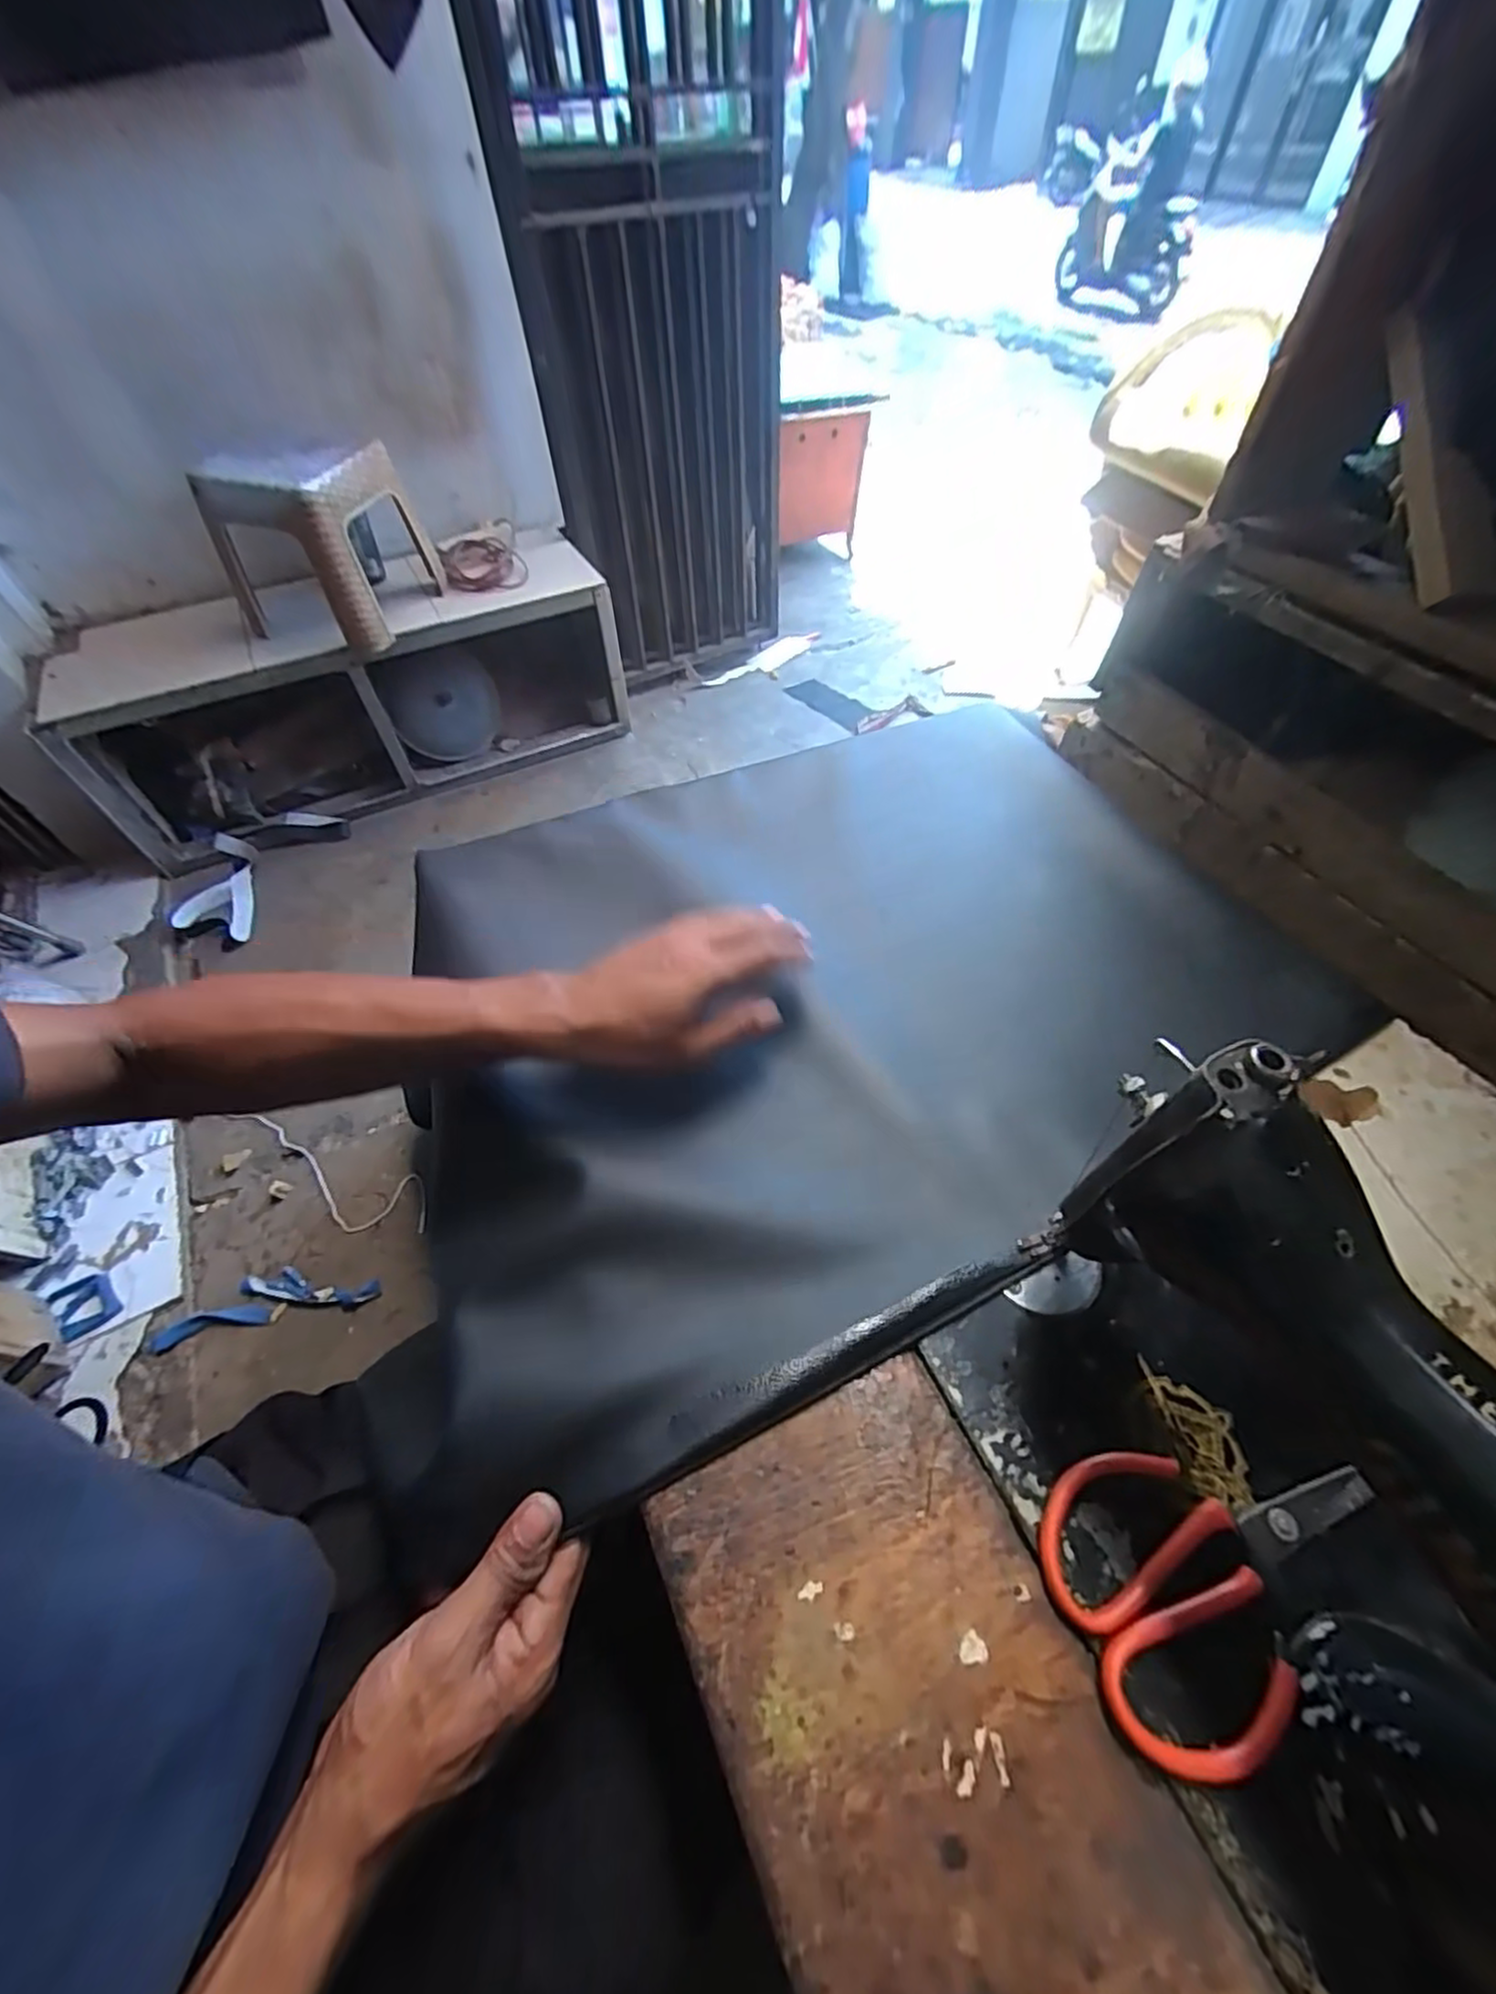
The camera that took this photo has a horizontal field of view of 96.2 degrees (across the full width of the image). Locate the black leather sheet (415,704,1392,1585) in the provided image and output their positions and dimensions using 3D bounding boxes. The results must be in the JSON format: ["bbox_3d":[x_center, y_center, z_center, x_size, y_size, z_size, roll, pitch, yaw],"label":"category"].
[{"bbox_3d":[0.070,-0.030,0.507,0.656,0.044,0.453,-22,55,-17],"label":"black leather sheet"}]

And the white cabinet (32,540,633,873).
[{"bbox_3d":[-0.897,-0.713,1.621,1.189,0.436,0.305,-24,57,-14],"label":"white cabinet"}]

